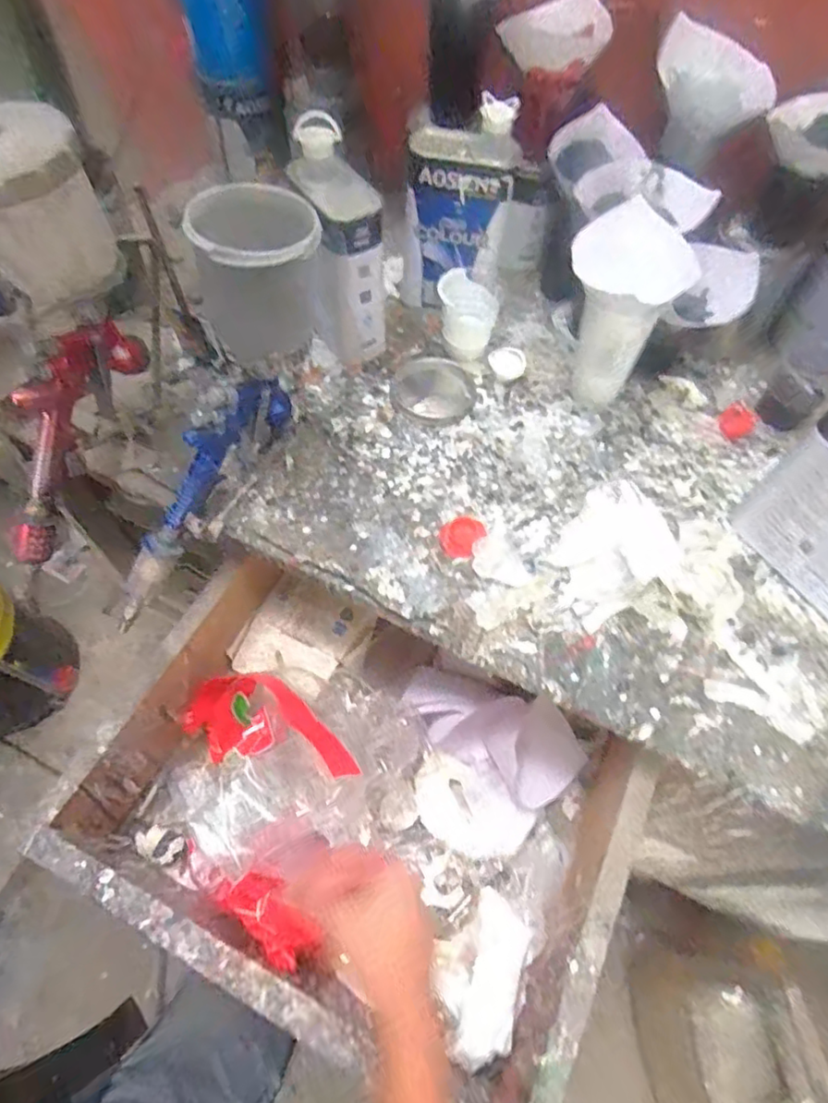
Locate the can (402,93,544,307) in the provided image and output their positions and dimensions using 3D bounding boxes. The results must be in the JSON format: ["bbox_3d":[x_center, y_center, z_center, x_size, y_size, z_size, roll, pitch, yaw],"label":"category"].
[{"bbox_3d":[0.053,-0.384,0.688,0.124,0.211,0.070,2,61,-1],"label":"can"}]

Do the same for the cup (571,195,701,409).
[{"bbox_3d":[0.197,-0.234,0.622,0.108,0.185,0.079,41,67,18],"label":"cup"}]

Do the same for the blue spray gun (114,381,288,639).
[{"bbox_3d":[-0.214,-0.046,0.602,0.030,0.108,0.285,39,98,18],"label":"blue spray gun"}]

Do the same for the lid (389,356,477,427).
[{"bbox_3d":[0.023,-0.186,0.698,0.092,0.007,0.106,5,61,0],"label":"lid"}]

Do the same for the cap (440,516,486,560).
[{"bbox_3d":[0.046,-0.015,0.596,0.043,0.007,0.043,-6,69,16],"label":"cap"}]

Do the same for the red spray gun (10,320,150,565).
[{"bbox_3d":[-0.341,-0.106,0.574,0.049,0.116,0.245,29,101,13],"label":"red spray gun"}]

